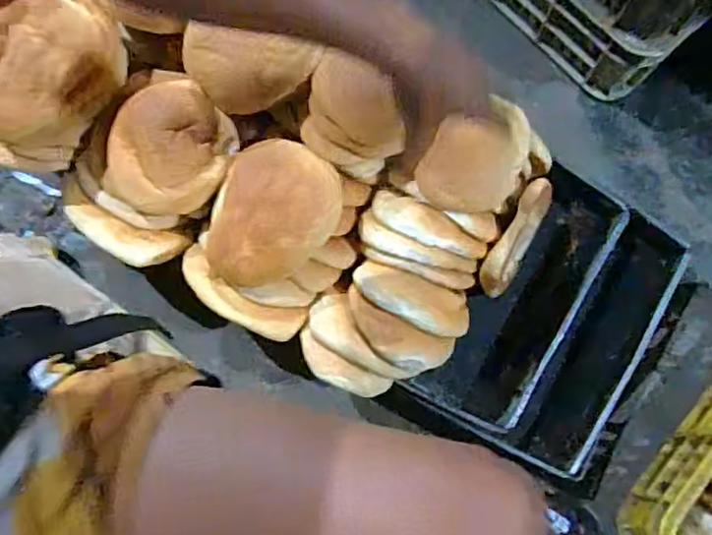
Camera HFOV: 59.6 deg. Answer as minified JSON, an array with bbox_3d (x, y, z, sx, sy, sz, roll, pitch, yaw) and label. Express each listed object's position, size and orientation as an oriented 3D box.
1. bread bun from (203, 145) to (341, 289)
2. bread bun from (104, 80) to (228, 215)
[{"bbox_3d":[-0.090,-0.057,0.708,0.134,0.067,0.169,21,77,4],"label":"bread bun"},{"bbox_3d":[-0.210,-0.133,0.703,0.145,0.030,0.145,24,103,1],"label":"bread bun"}]

